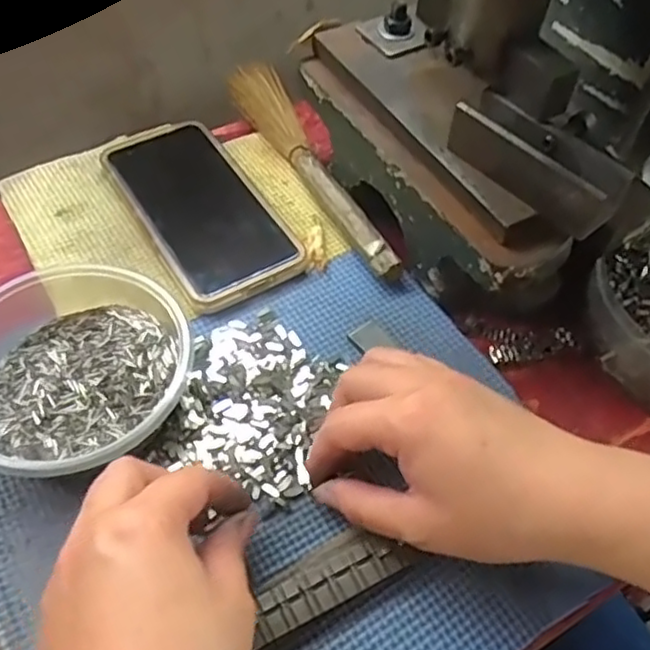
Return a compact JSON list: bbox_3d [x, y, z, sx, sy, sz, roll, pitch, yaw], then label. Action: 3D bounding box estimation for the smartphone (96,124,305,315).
[{"bbox_3d":[-0.080,-0.076,0.428,0.075,0.014,0.154,-26,59,-21],"label":"smartphone"}]

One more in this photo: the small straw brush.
[{"bbox_3d":[-0.014,-0.114,0.456,0.037,0.021,0.227,-19,57,-16],"label":"small straw brush"}]

